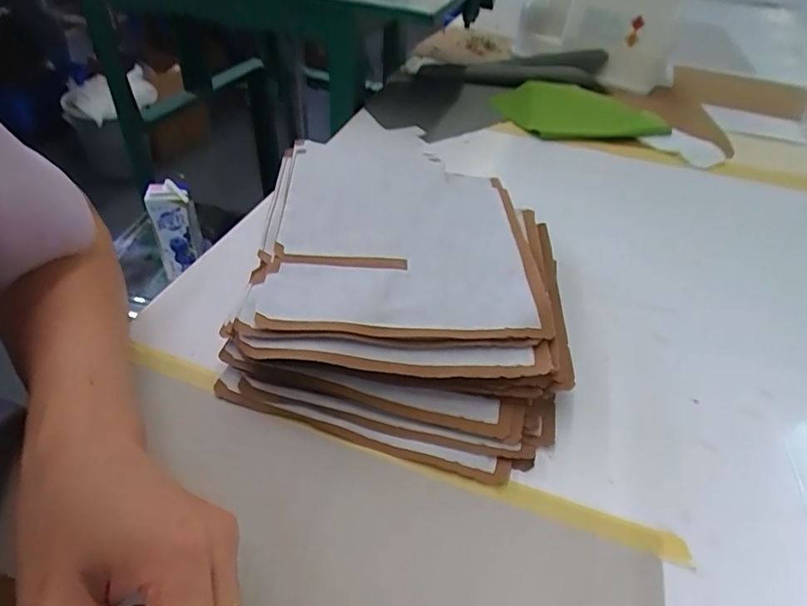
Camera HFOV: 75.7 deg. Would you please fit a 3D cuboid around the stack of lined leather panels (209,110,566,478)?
[{"bbox_3d":[0.006,-0.031,0.418,0.234,0.058,0.338,3,41,-1],"label":"stack of lined leather panels"}]

